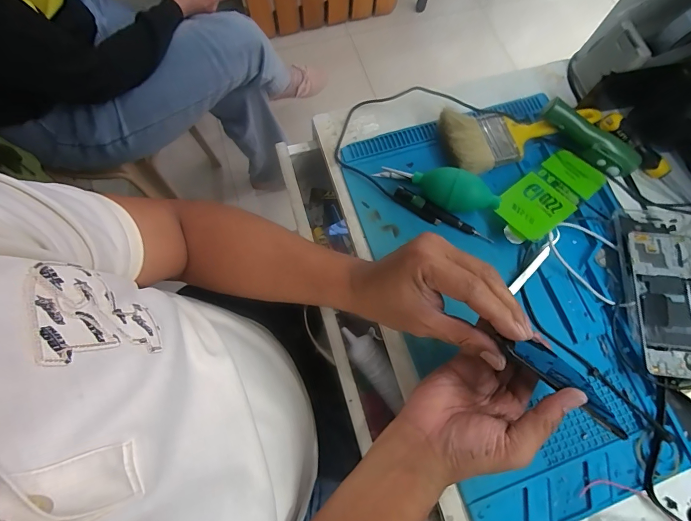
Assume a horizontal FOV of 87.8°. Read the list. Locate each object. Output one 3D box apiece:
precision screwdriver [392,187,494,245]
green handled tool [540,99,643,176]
[{"bbox_3d":[0.118,-0.053,0.441,0.128,0.016,0.020,31,75,8],"label":"precision screwdriver"},{"bbox_3d":[0.318,-0.157,0.467,0.142,0.026,0.040,34,75,-6],"label":"green handled tool"}]

